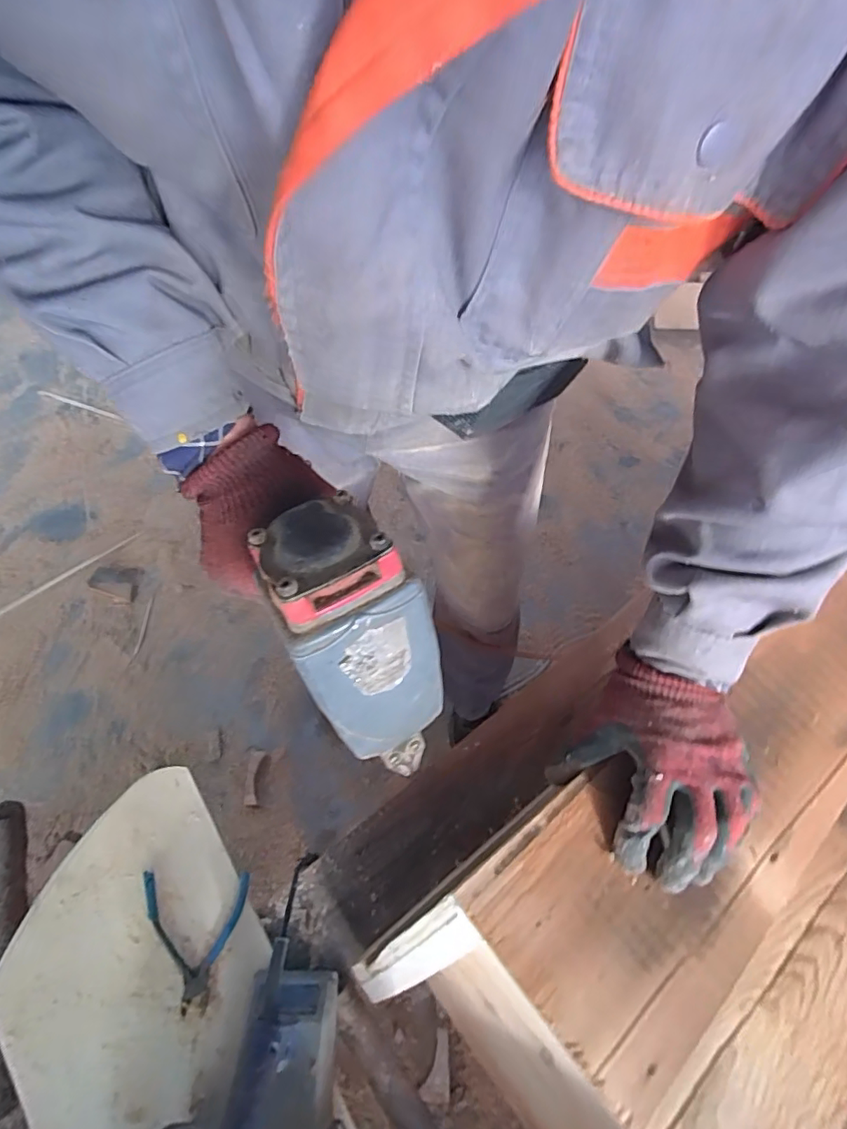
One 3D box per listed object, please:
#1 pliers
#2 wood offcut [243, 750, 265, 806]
[{"bbox_3d":[-0.235,0.375,0.562,0.104,0.010,0.117,1,64,-3],"label":"pliers"},{"bbox_3d":[-0.351,0.440,1.164,0.031,0.009,0.109,1,62,-2],"label":"wood offcut"}]

